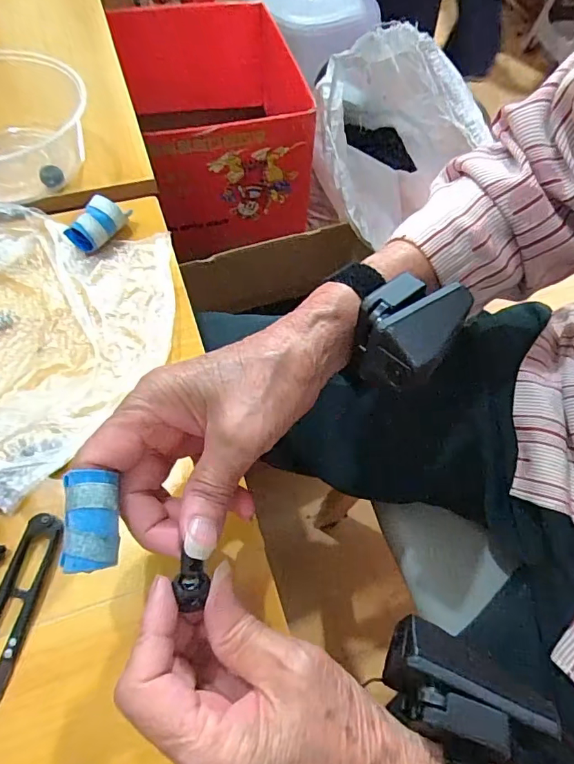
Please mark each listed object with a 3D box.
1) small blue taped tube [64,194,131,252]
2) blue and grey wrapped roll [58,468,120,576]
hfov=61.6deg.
[{"bbox_3d":[-0.142,-0.120,0.360,0.028,0.025,0.044,32,63,14],"label":"small blue taped tube"},{"bbox_3d":[-0.080,0.056,0.195,0.020,0.015,0.038,-6,61,-8],"label":"blue and grey wrapped roll"}]

